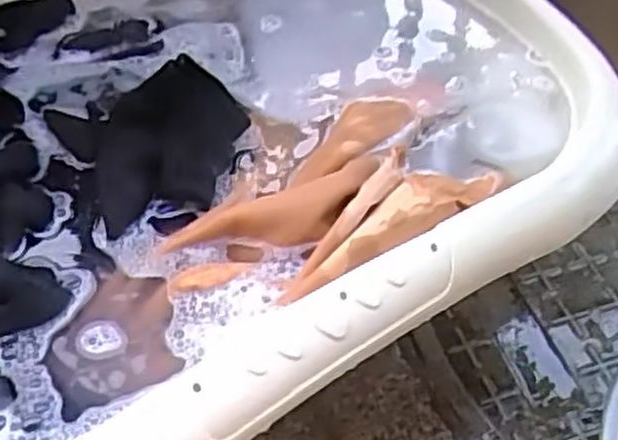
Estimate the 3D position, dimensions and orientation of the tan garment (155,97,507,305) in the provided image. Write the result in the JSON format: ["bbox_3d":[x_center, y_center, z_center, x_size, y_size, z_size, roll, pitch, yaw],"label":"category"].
[{"bbox_3d":[0.020,-0.014,0.581,0.244,0.034,0.125,-33,58,-30],"label":"tan garment"}]

